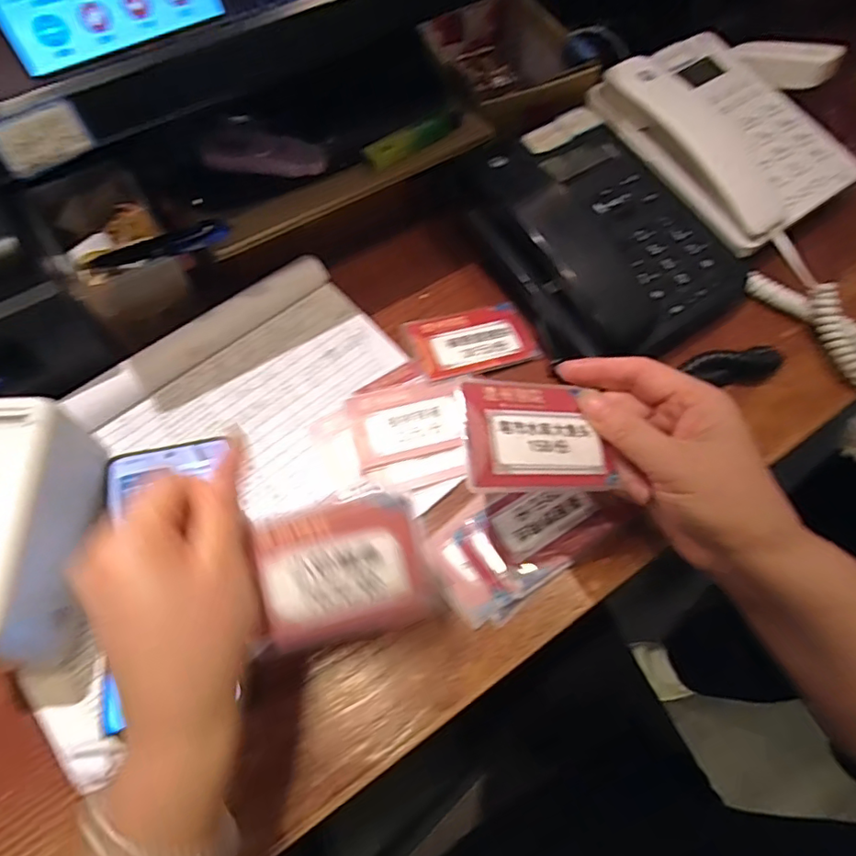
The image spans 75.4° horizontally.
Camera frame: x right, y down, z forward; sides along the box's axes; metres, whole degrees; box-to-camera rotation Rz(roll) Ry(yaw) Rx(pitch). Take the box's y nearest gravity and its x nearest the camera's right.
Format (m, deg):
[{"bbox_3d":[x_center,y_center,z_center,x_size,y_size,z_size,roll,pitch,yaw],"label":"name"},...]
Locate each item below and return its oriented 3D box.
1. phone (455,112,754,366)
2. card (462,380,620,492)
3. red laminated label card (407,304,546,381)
[{"bbox_3d":[0.127,-0.148,0.413,0.164,0.067,0.197,-31,68,-14],"label":"phone"},{"bbox_3d":[0.056,0.003,0.280,0.082,0.005,0.056,1,70,-19],"label":"card"},{"bbox_3d":[0.033,-0.064,0.407,0.090,0.004,0.054,-13,62,-11],"label":"red laminated label card"}]

